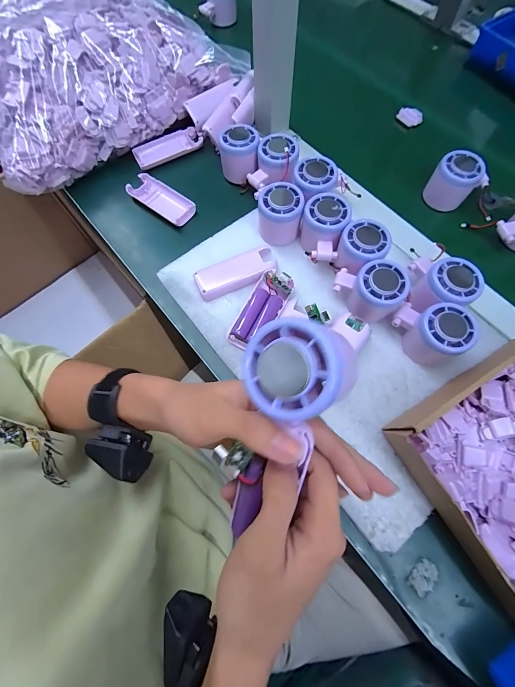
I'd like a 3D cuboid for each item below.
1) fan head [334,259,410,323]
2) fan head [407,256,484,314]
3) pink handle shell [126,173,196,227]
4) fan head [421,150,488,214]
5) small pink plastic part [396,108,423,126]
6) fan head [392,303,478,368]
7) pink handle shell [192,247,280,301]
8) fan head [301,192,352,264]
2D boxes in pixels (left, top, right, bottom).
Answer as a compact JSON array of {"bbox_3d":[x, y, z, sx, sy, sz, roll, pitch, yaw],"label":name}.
[{"bbox_3d":[0.129,-0.065,0.350,0.072,0.055,0.051,40,76,14],"label":"fan head"},{"bbox_3d":[0.210,-0.070,0.346,0.058,0.046,0.075,-10,71,-2],"label":"fan head"},{"bbox_3d":[-0.139,-0.210,0.439,0.104,0.012,0.046,37,76,13],"label":"pink handle shell"},{"bbox_3d":[0.274,-0.222,0.415,0.057,0.059,0.051,-30,73,-9],"label":"fan head"},{"bbox_3d":[0.247,-0.368,0.486,0.026,0.013,0.037,-43,75,-12],"label":"small pink plastic part"},{"bbox_3d":[0.191,-0.012,0.331,0.058,0.056,0.074,-24,72,-7],"label":"fan head"},{"bbox_3d":[-0.027,-0.090,0.385,0.102,0.015,0.042,-23,72,-6],"label":"pink handle shell"},{"bbox_3d":[0.081,-0.140,0.378,0.053,0.056,0.073,14,72,6],"label":"fan head"}]

